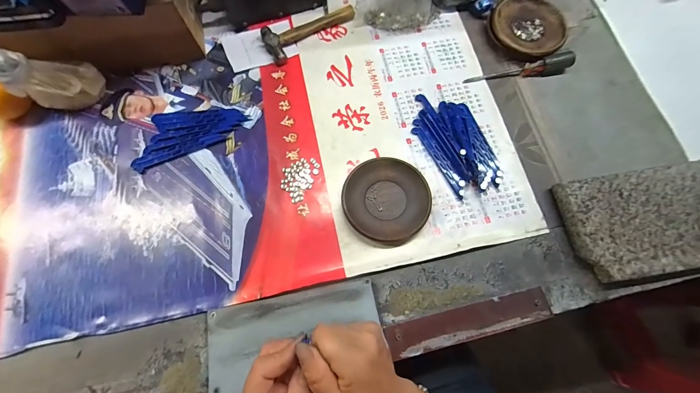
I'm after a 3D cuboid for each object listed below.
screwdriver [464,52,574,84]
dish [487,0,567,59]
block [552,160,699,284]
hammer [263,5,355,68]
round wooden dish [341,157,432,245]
[{"bbox_3d":[0.266,-0.195,0.458,0.171,0.021,0.023,-14,72,-5],"label":"screwdriver"},{"bbox_3d":[0.285,-0.269,0.473,0.104,0.031,0.113,0,71,0],"label":"dish"},{"bbox_3d":[0.411,0.027,0.385,0.256,0.023,0.134,-9,71,-3],"label":"block"},{"bbox_3d":[-0.064,-0.268,0.467,0.153,0.019,0.058,-35,75,-11],"label":"hammer"},{"bbox_3d":[0.048,0.004,0.395,0.113,0.014,0.111,0,71,0],"label":"round wooden dish"}]

